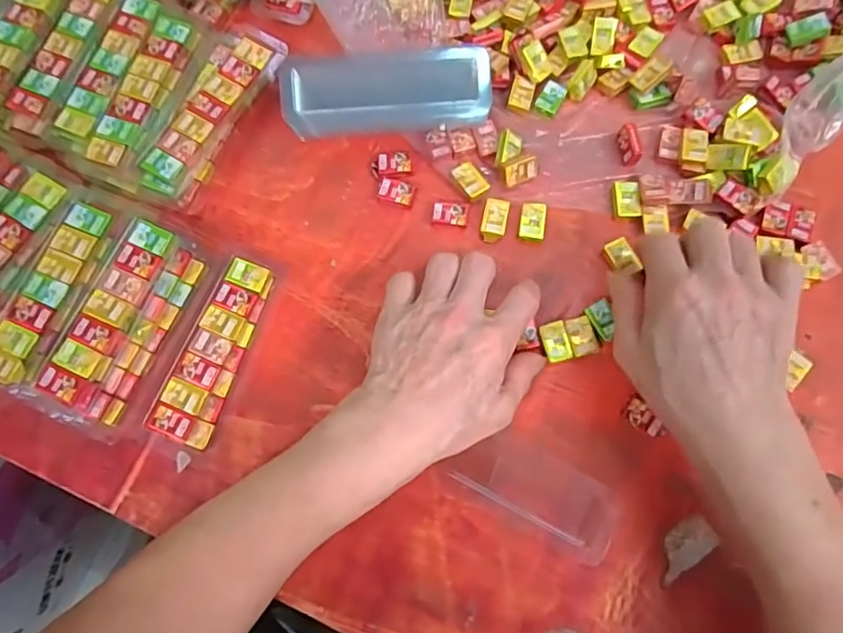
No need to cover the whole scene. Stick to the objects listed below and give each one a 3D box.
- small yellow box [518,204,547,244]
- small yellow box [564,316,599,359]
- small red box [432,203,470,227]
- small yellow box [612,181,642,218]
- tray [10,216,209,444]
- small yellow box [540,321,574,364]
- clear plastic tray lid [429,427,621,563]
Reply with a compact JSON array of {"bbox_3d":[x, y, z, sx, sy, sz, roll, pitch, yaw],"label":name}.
[{"bbox_3d":[0.077,-0.065,0.382,0.018,0.010,0.026,8,77,4],"label":"small yellow box"},{"bbox_3d":[0.105,0.013,0.359,0.017,0.004,0.025,-14,76,-2],"label":"small yellow box"},{"bbox_3d":[0.021,-0.072,0.385,0.025,0.008,0.017,7,77,3],"label":"small red box"},{"bbox_3d":[0.142,-0.080,0.382,0.018,0.008,0.026,-2,76,1],"label":"small yellow box"},{"bbox_3d":[-0.192,0.006,0.354,0.050,0.036,0.131,25,78,7],"label":"tray"},{"bbox_3d":[0.088,0.016,0.358,0.017,0.004,0.026,-12,76,-1],"label":"small yellow box"},{"bbox_3d":[0.070,0.106,0.340,0.105,0.004,0.045,29,79,8],"label":"clear plastic tray lid"}]

